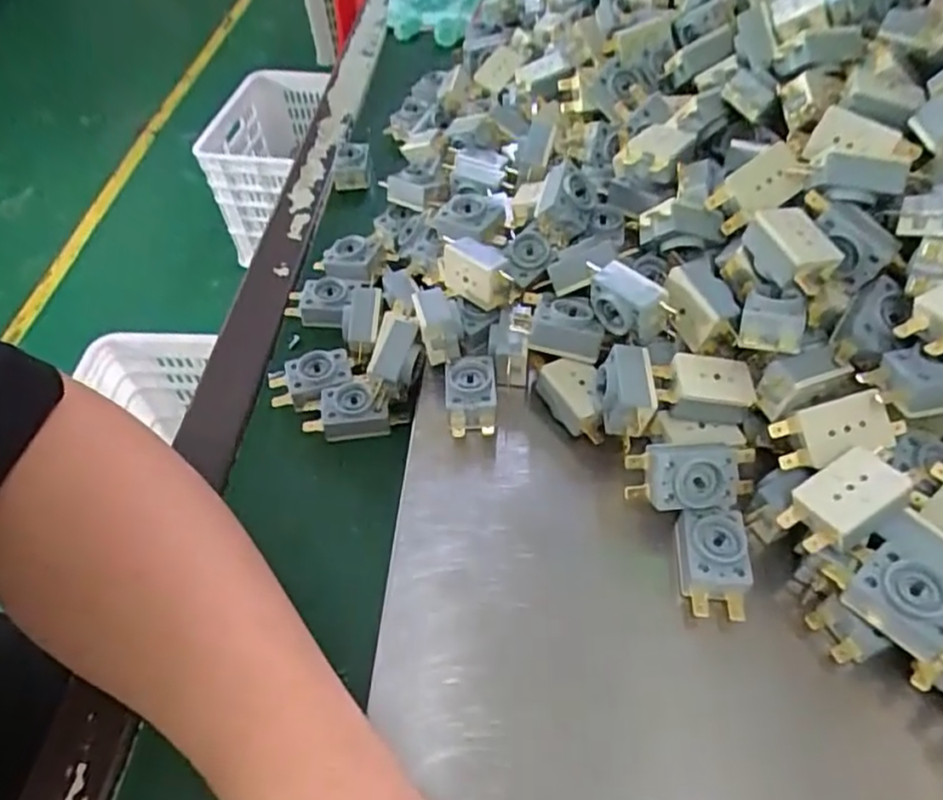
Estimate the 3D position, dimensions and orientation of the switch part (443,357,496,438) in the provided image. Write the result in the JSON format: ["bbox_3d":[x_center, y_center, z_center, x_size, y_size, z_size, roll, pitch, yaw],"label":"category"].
[{"bbox_3d":[0.000,0.000,0.352,0.026,0.023,0.043,-3,51,2],"label":"switch part"}]

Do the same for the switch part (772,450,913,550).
[{"bbox_3d":[0.153,0.042,0.278,0.047,0.013,0.027,-34,48,0],"label":"switch part"}]

